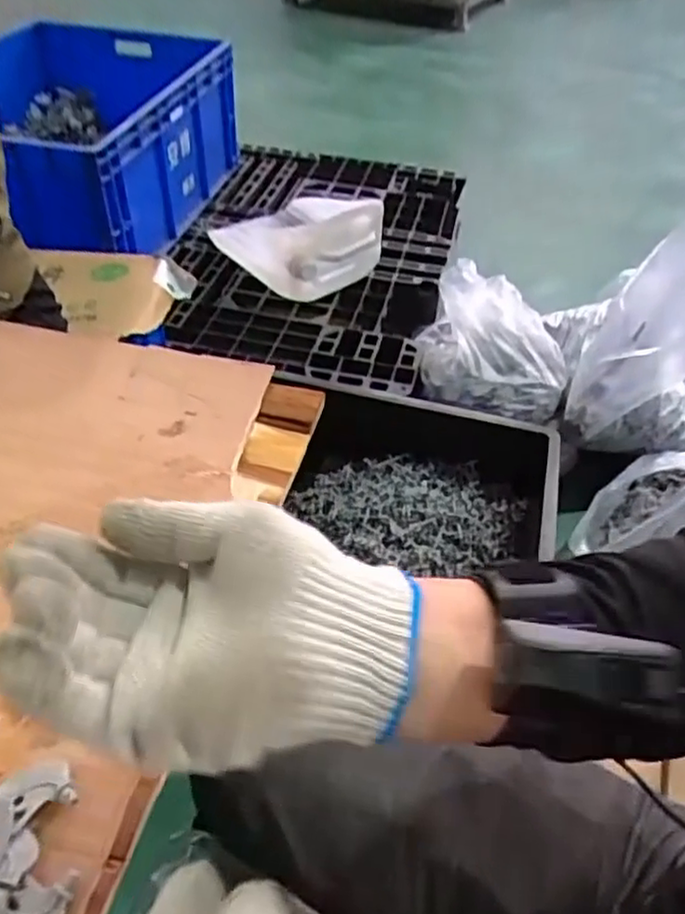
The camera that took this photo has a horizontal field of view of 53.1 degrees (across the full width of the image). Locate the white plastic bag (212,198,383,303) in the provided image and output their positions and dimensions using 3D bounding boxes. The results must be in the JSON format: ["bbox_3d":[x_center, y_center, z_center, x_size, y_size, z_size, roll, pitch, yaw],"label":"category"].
[{"bbox_3d":[-0.109,-0.558,1.679,0.316,0.189,0.395,-26,53,-26],"label":"white plastic bag"}]

